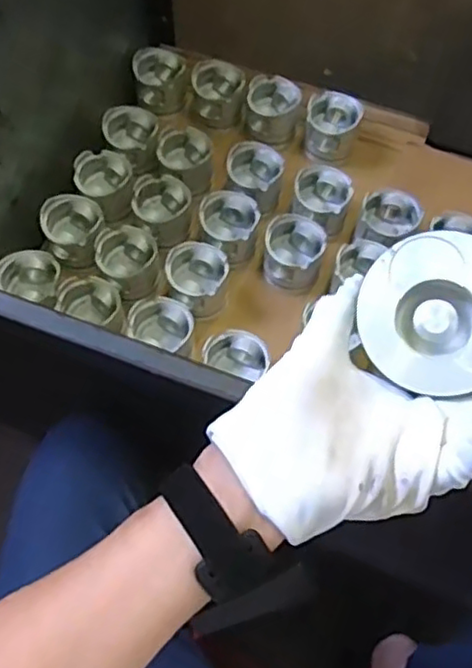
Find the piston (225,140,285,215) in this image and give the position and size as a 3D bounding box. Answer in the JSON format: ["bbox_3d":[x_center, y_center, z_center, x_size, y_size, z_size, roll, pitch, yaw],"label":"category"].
[{"bbox_3d":[0.029,-0.255,1.083,0.091,0.073,0.104,8,65,2],"label":"piston"}]

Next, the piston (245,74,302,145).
[{"bbox_3d":[0.065,-0.393,1.143,0.095,0.062,0.099,4,65,1],"label":"piston"}]

